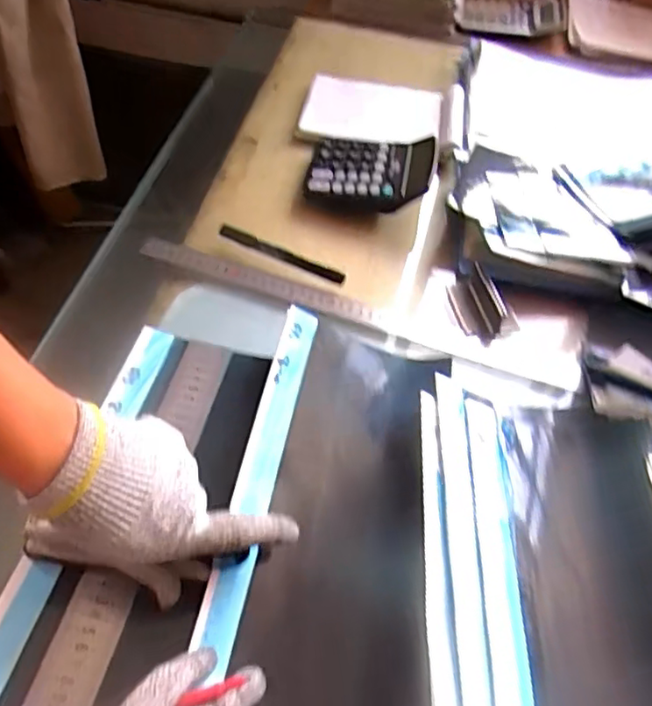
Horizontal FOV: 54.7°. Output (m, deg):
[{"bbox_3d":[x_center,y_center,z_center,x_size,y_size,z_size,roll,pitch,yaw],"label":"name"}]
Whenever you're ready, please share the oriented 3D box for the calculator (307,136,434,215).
[{"bbox_3d":[0.050,-0.206,0.717,0.140,0.039,0.113,11,51,3],"label":"calculator"}]

